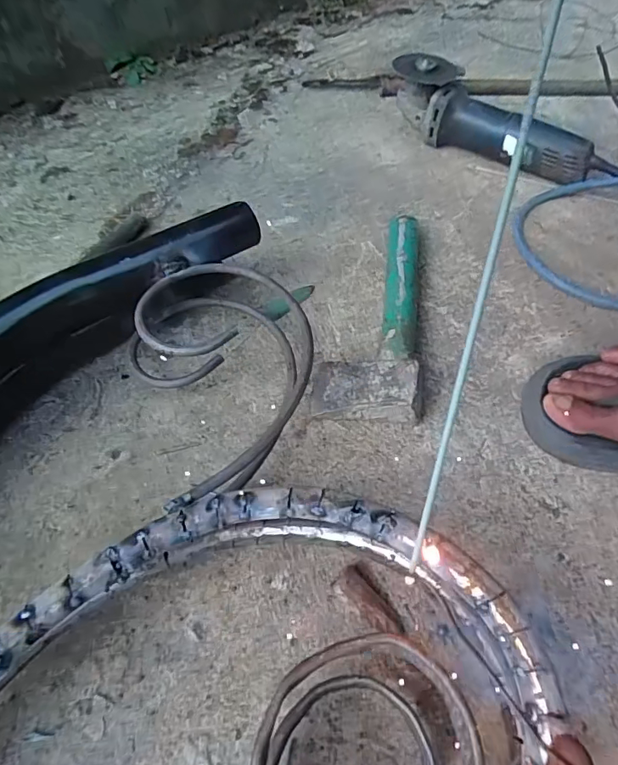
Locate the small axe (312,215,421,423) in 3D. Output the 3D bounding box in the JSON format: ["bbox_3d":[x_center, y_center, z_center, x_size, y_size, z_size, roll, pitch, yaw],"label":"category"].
[{"bbox_3d":[0.066,-0.076,0.474,0.093,0.041,0.256,7,55,6],"label":"small axe"}]

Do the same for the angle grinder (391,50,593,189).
[{"bbox_3d":[0.231,-0.339,0.634,0.277,0.088,0.074,37,62,24],"label":"angle grinder"}]

